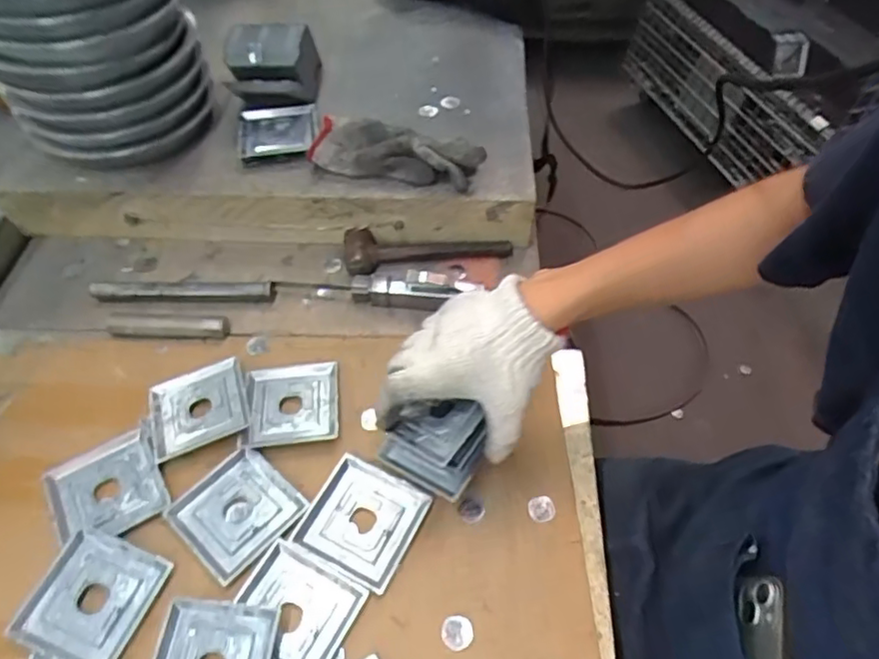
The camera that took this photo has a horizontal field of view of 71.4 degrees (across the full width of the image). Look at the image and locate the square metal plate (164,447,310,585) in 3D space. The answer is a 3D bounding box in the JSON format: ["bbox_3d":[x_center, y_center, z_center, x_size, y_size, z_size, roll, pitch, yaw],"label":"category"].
[{"bbox_3d":[-0.175,0.156,0.529,0.088,0.008,0.090,36,61,25],"label":"square metal plate"}]

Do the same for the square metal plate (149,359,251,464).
[{"bbox_3d":[-0.234,0.075,0.594,0.091,0.014,0.091,-18,54,-12],"label":"square metal plate"}]

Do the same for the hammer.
[{"bbox_3d":[-0.013,-0.096,0.709,0.193,0.038,0.043,-8,53,-4],"label":"hammer"}]

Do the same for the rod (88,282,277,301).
[{"bbox_3d":[-0.287,-0.044,0.679,0.205,0.017,0.022,2,52,3],"label":"rod"}]

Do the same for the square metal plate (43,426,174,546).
[{"bbox_3d":[-0.296,0.141,0.541,0.090,0.006,0.094,-27,56,-18],"label":"square metal plate"}]

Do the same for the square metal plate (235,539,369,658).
[{"bbox_3d":[-0.115,0.221,0.472,0.090,0.005,0.089,24,57,18],"label":"square metal plate"}]

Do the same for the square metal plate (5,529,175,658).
[{"bbox_3d":[-0.277,0.212,0.484,0.097,0.010,0.088,15,54,13],"label":"square metal plate"}]

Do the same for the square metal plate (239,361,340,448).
[{"bbox_3d":[-0.141,0.070,0.584,0.088,0.013,0.090,-6,52,-3],"label":"square metal plate"}]

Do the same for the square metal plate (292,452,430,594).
[{"bbox_3d":[-0.065,0.160,0.517,0.090,0.005,0.088,23,56,18],"label":"square metal plate"}]

